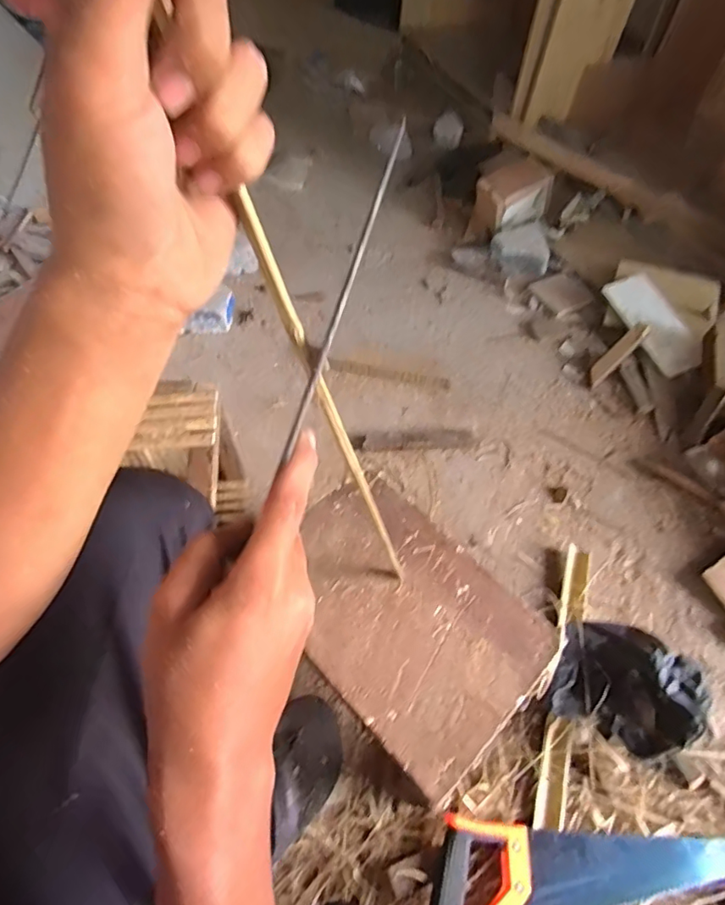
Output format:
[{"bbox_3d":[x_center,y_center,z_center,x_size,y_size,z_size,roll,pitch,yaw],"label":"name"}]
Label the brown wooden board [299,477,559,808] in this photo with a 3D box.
[{"bbox_3d":[0.043,0.179,0.591,0.217,0.020,0.307,-38,64,-25],"label":"brown wooden board"}]

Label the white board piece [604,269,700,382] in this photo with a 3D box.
[{"bbox_3d":[0.643,-0.289,1.134,0.128,0.022,0.259,-23,68,-8],"label":"white board piece"}]

